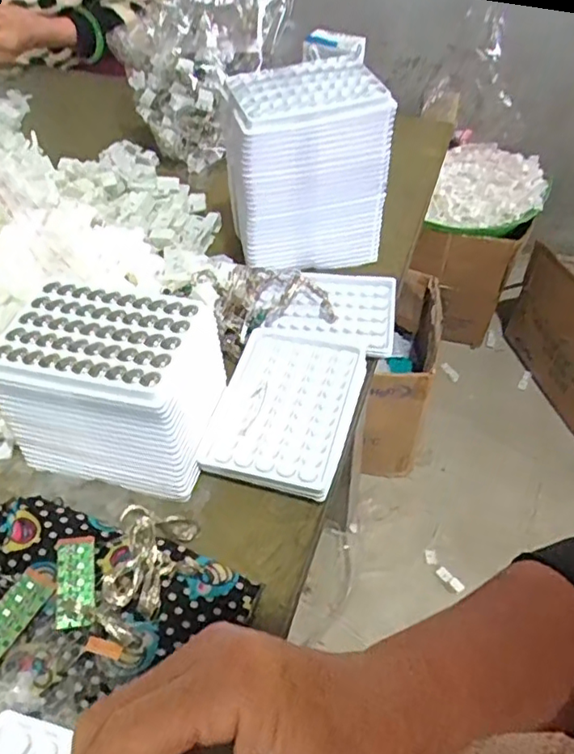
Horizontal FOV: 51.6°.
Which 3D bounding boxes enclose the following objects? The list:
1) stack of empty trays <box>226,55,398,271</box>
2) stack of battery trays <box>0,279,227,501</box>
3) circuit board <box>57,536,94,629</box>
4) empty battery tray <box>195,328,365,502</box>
[{"bbox_3d":[0.016,-0.193,0.552,0.139,0.149,0.098,-9,49,-6],"label":"stack of empty trays"},{"bbox_3d":[-0.123,0.007,0.423,0.133,0.096,0.100,8,49,8],"label":"stack of battery trays"},{"bbox_3d":[-0.131,0.125,0.367,0.021,0.004,0.055,-8,57,-8],"label":"circuit board"},{"bbox_3d":[0.000,0.023,0.453,0.097,0.023,0.132,11,50,11],"label":"empty battery tray"}]

